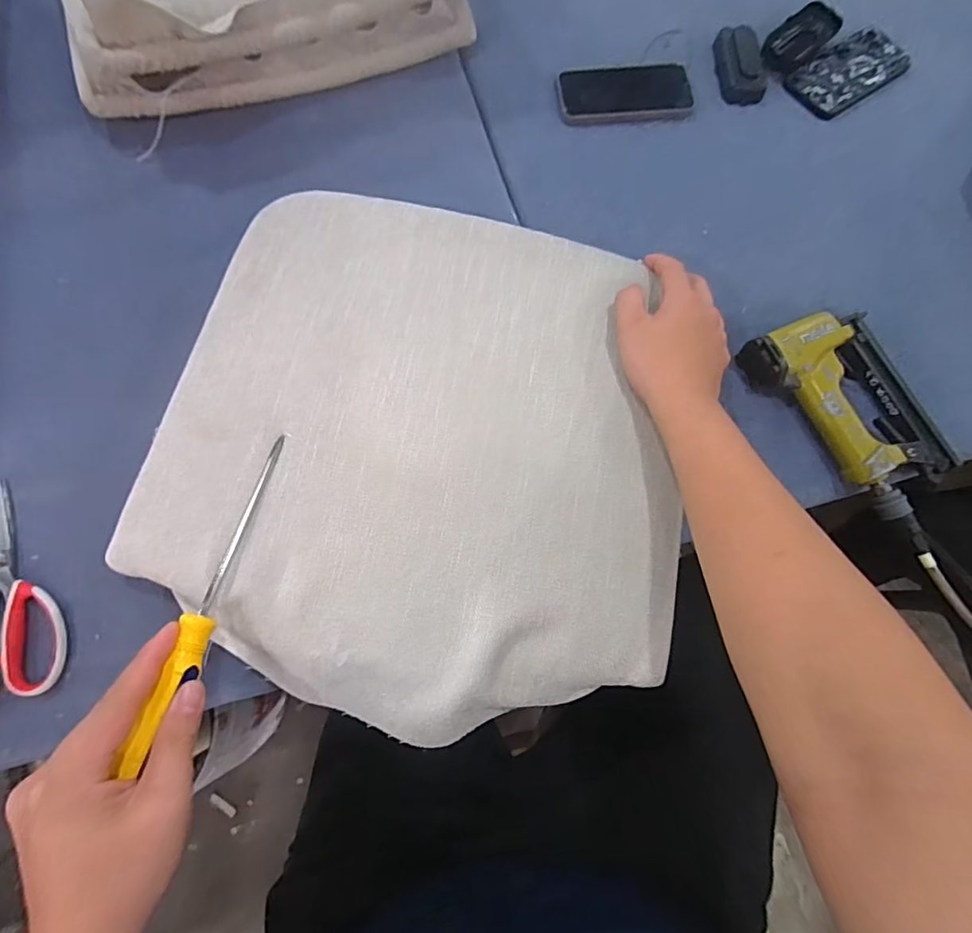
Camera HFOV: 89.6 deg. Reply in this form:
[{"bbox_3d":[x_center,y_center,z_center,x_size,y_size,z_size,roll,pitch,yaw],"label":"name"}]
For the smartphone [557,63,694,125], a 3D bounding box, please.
[{"bbox_3d":[0.171,-0.460,0.602,0.157,0.004,0.077,-2,81,3],"label":"smartphone"}]

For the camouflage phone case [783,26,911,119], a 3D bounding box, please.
[{"bbox_3d":[0.459,-0.498,0.615,0.168,0.008,0.080,-35,76,-12],"label":"camouflage phone case"}]

